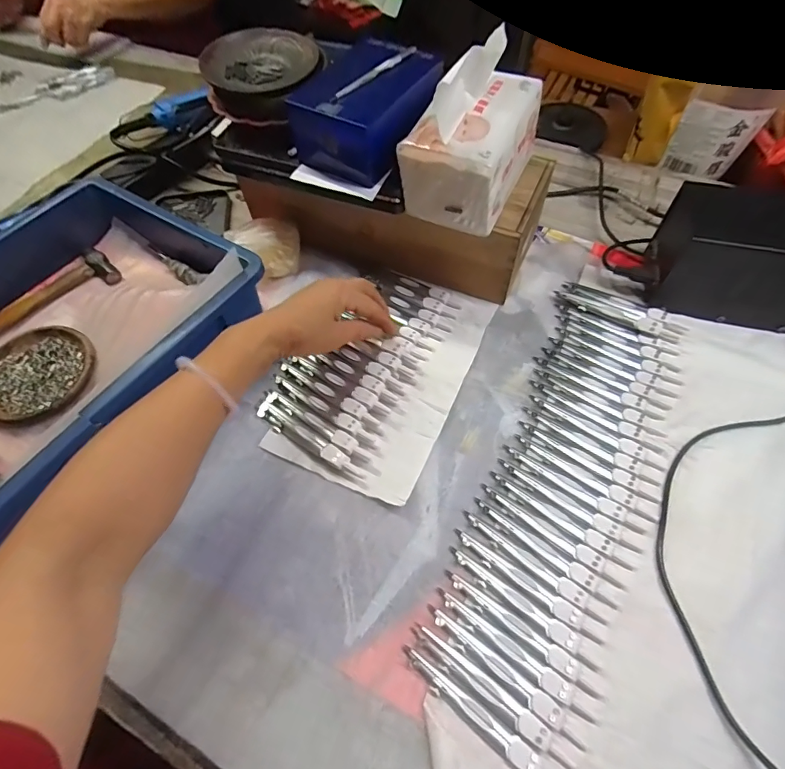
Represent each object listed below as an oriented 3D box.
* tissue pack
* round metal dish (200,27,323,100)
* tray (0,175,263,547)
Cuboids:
[{"bbox_3d":[0.075,-0.231,0.426,0.091,0.115,0.127,22,63,17],"label":"tissue pack"},{"bbox_3d":[-0.132,-0.331,0.475,0.115,0.021,0.101,0,59,5],"label":"round metal dish"},{"bbox_3d":[-0.360,-0.026,0.445,0.291,0.083,0.414,28,62,19],"label":"tray"}]

